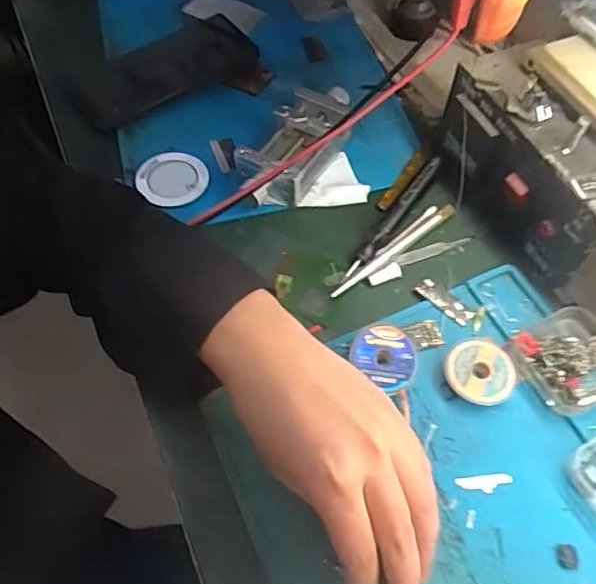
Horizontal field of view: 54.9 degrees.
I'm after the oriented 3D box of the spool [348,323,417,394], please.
[{"bbox_3d":[0.057,0.041,0.375,0.043,0.008,0.037,39,79,1],"label":"spool"}]

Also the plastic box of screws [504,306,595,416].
[{"bbox_3d":[0.179,0.044,0.376,0.068,0.021,0.061,-22,59,-11],"label":"plastic box of screws"}]

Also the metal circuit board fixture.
[{"bbox_3d":[0.001,-0.121,0.470,0.060,0.040,0.129,30,62,18],"label":"metal circuit board fixture"}]

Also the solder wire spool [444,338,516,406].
[{"bbox_3d":[0.118,0.052,0.375,0.043,0.011,0.043,-1,57,2],"label":"solder wire spool"}]

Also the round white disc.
[{"bbox_3d":[-0.103,-0.093,0.469,0.056,0.010,0.052,0,57,0],"label":"round white disc"}]

